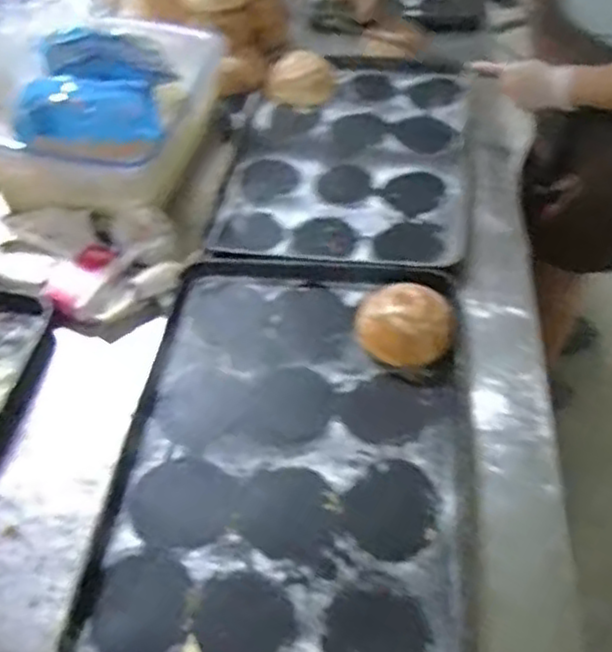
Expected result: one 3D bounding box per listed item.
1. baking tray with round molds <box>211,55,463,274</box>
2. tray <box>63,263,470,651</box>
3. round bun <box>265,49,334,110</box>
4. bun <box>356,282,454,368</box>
[{"bbox_3d":[0.078,-0.304,1.273,0.392,0.033,0.582,7,49,6],"label":"baking tray with round molds"},{"bbox_3d":[-0.011,0.142,0.872,0.387,0.025,0.571,5,49,4],"label":"tray"},{"bbox_3d":[-0.008,-0.464,1.373,0.129,0.052,0.108,11,50,9],"label":"round bun"},{"bbox_3d":[0.128,0.000,0.955,0.125,0.063,0.097,11,50,9],"label":"bun"}]

